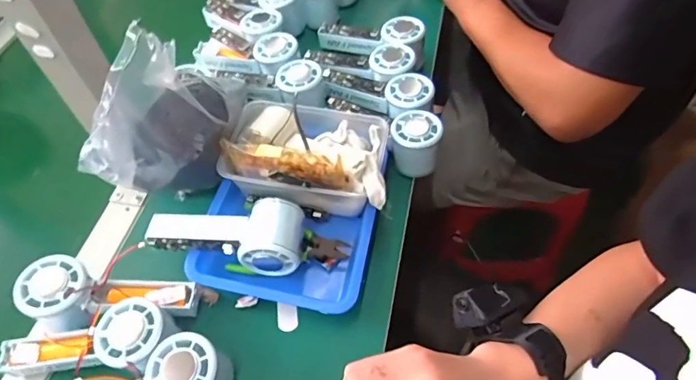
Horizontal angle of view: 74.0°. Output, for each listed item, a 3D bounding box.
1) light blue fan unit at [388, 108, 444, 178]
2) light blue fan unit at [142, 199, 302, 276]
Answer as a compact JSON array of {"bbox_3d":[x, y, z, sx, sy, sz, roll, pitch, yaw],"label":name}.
[{"bbox_3d":[0.078,-0.054,0.536,0.056,0.055,0.056,13,57,11],"label":"light blue fan unit"},{"bbox_3d":[-0.119,0.054,0.458,0.150,0.068,0.061,-3,55,0],"label":"light blue fan unit"}]

